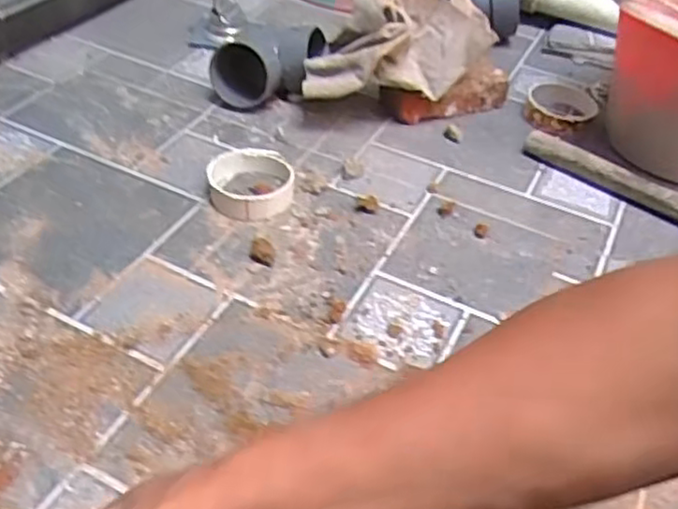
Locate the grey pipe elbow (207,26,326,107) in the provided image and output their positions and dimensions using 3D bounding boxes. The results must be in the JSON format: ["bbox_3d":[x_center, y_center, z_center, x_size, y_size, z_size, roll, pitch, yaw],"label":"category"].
[{"bbox_3d":[-0.090,-0.235,0.863,0.130,0.084,0.094,9,44,3],"label":"grey pipe elbow"}]

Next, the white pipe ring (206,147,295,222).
[{"bbox_3d":[-0.094,-0.080,0.745,0.089,0.029,0.101,1,44,-5],"label":"white pipe ring"}]

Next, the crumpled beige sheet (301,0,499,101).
[{"bbox_3d":[0.065,-0.268,0.825,0.224,0.114,0.107,-16,48,-21],"label":"crumpled beige sheet"}]

